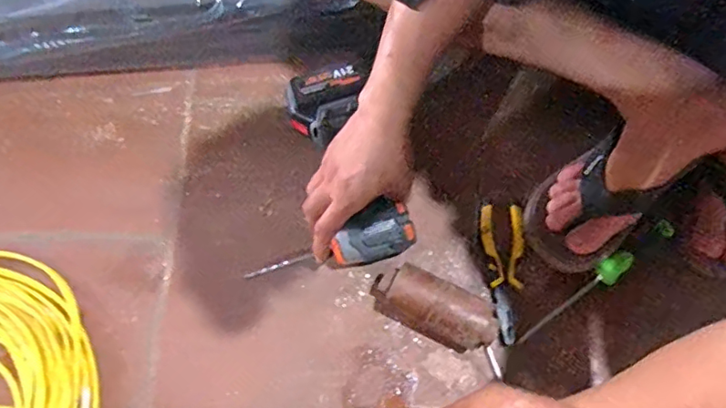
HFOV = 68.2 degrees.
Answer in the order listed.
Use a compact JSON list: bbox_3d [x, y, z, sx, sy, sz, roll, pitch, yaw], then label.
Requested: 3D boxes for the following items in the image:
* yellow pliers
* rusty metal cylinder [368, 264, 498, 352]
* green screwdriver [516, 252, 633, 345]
[{"bbox_3d":[0.165,0.082,0.636,0.050,0.025,0.161,2,69,2],"label":"yellow pliers"},{"bbox_3d":[0.077,0.117,0.600,0.139,0.063,0.061,22,71,9],"label":"rusty metal cylinder"},{"bbox_3d":[0.243,0.108,0.616,0.165,0.019,0.027,-32,71,-11],"label":"green screwdriver"}]

